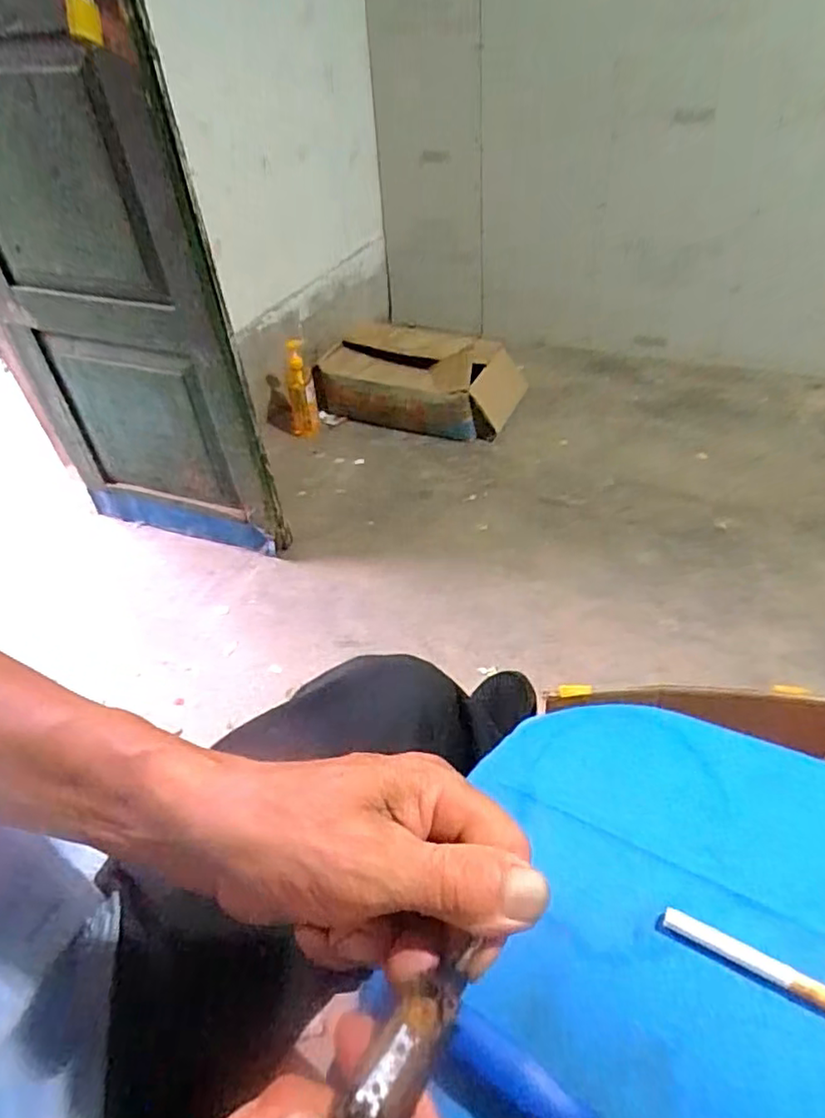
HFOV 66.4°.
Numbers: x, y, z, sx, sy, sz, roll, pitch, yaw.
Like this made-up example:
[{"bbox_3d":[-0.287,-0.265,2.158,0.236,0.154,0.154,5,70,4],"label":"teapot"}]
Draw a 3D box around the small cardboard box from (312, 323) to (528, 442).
[{"bbox_3d":[0.025,-0.521,1.861,0.627,0.204,0.257,12,47,19],"label":"small cardboard box"}]

